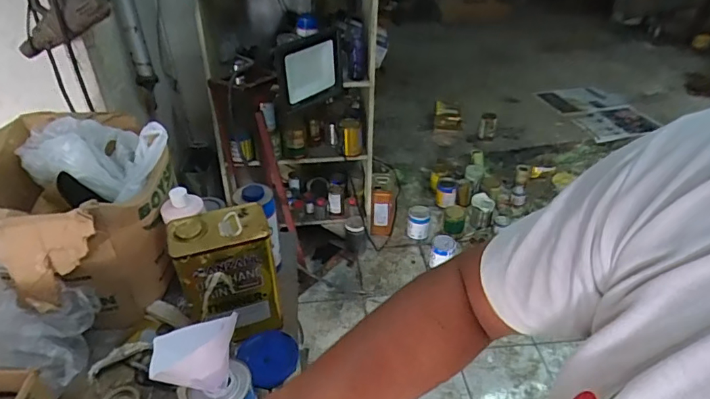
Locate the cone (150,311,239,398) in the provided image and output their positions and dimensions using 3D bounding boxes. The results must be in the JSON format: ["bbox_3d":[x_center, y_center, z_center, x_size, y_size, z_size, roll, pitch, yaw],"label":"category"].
[{"bbox_3d":[-0.207,0.198,0.620,0.114,0.081,0.089,-11,36,-15],"label":"cone"}]

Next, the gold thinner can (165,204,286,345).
[{"bbox_3d":[-0.237,0.142,0.883,0.162,0.229,0.115,-12,36,-17],"label":"gold thinner can"}]

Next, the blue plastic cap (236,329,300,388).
[{"bbox_3d":[-0.138,0.257,0.776,0.088,0.017,0.091,-1,42,1],"label":"blue plastic cap"}]

